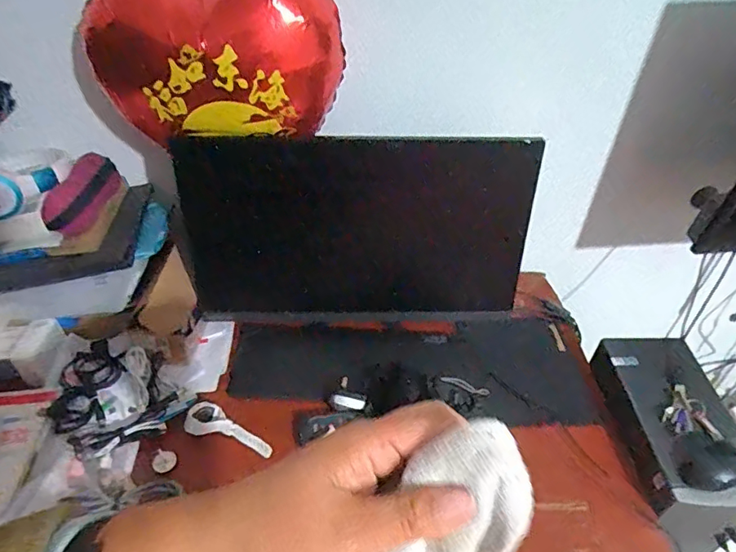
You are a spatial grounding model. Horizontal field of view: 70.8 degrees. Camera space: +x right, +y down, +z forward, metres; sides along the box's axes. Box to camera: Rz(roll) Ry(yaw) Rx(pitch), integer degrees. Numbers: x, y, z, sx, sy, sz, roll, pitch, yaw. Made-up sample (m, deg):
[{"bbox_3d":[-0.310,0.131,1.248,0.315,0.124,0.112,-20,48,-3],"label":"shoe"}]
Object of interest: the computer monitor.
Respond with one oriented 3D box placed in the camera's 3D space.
[{"bbox_3d":[-0.019,-0.064,0.839,0.543,0.312,0.069,0,41,-2],"label":"computer monitor"}]

